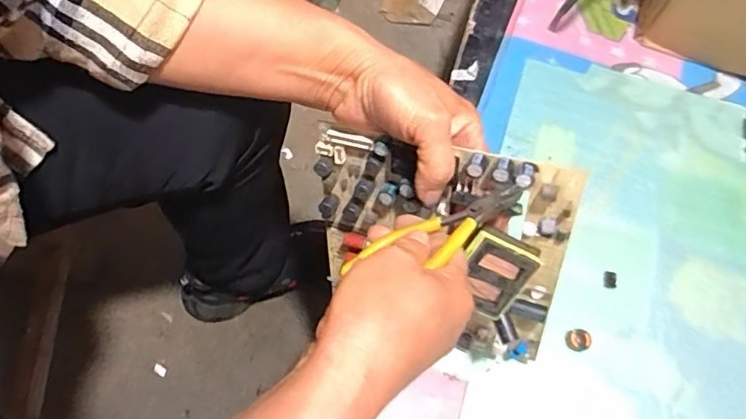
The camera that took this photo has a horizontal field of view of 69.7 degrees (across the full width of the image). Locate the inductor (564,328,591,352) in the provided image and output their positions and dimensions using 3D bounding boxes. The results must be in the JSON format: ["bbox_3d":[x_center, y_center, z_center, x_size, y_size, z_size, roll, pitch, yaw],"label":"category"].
[{"bbox_3d":[0.175,0.112,0.458,0.019,0.010,0.020,2,62,-3],"label":"inductor"}]

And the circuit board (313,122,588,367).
[{"bbox_3d":[0.040,0.042,0.394,0.178,0.188,0.039,14,41,17],"label":"circuit board"}]

